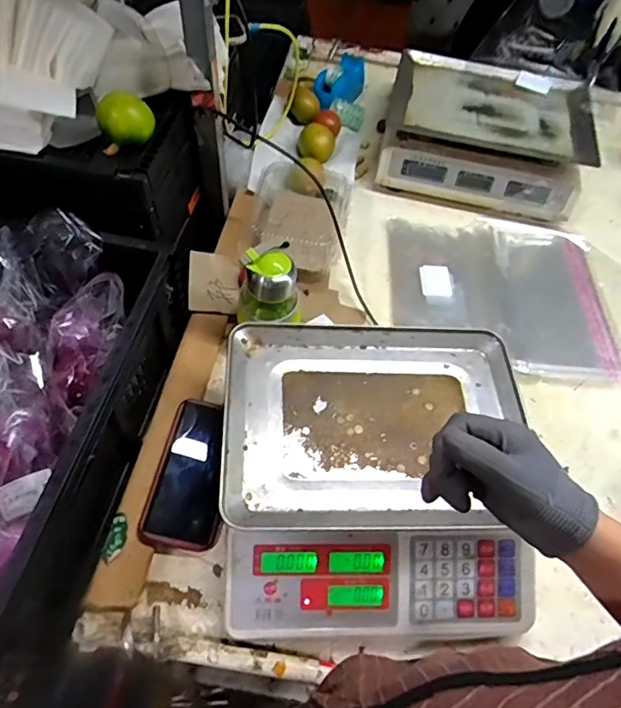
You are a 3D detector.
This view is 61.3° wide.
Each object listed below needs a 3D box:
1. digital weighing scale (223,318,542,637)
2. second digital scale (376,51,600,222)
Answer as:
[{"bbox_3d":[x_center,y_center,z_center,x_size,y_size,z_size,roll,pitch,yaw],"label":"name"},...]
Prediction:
[{"bbox_3d":[0.072,0.124,0.571,0.325,0.092,0.324,1,57,-4],"label":"digital weighing scale"},{"bbox_3d":[0.317,-0.401,0.965,0.352,0.114,0.291,14,57,5],"label":"second digital scale"}]

